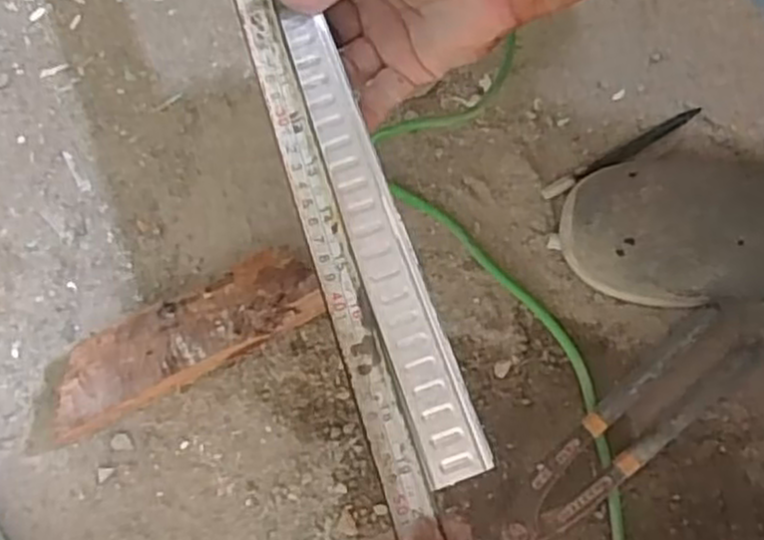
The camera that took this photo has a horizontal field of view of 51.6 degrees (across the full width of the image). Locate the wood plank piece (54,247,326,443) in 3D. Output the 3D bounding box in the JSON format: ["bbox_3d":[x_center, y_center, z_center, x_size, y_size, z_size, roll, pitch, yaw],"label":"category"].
[{"bbox_3d":[-0.124,0.045,0.509,0.190,0.042,0.060,-30,76,-9],"label":"wood plank piece"}]

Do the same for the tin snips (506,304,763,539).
[{"bbox_3d":[0.157,0.105,0.504,0.210,0.022,0.050,-42,78,-12],"label":"tin snips"}]

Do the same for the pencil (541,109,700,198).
[{"bbox_3d":[0.171,-0.084,0.560,0.132,0.011,0.012,-30,76,-9],"label":"pencil"}]

